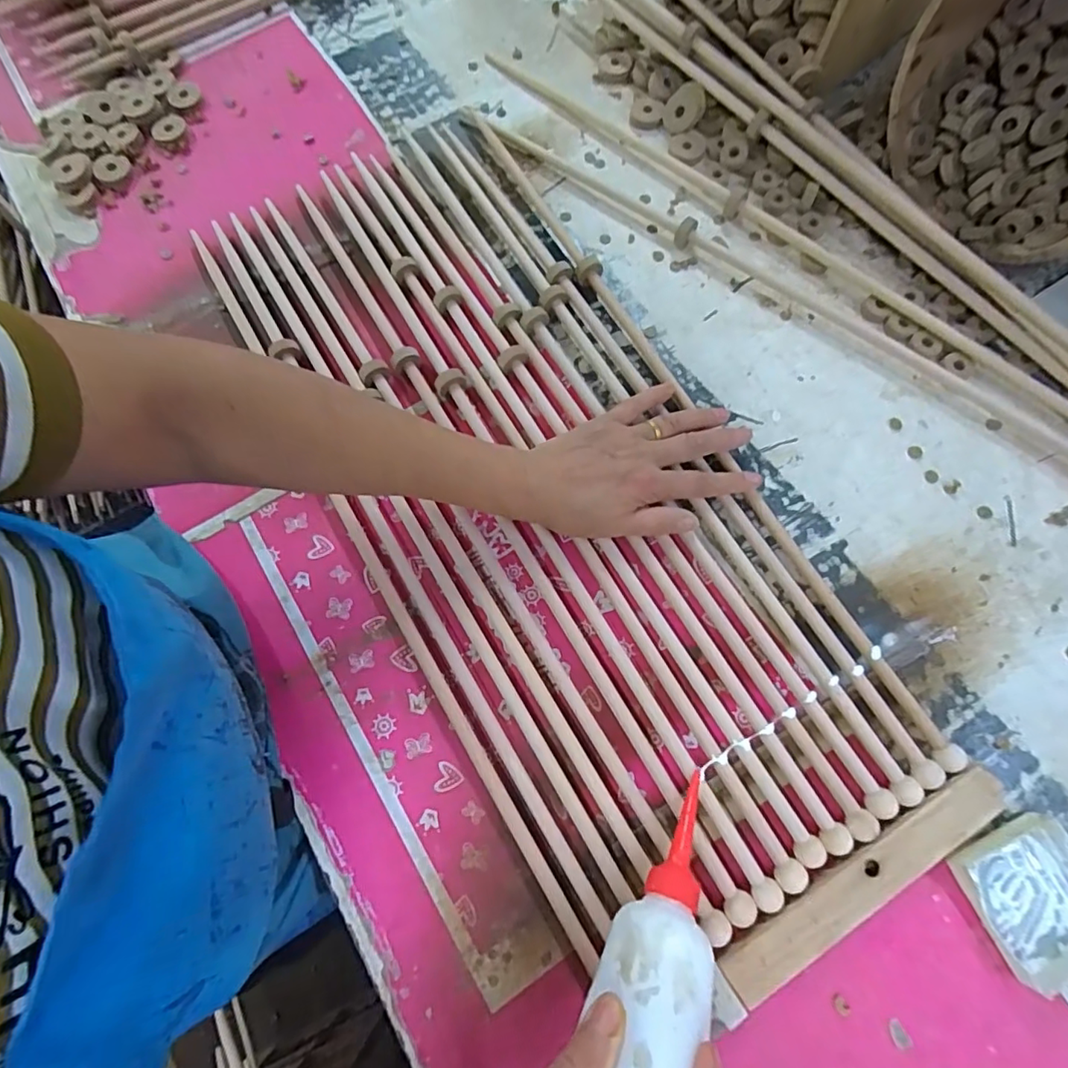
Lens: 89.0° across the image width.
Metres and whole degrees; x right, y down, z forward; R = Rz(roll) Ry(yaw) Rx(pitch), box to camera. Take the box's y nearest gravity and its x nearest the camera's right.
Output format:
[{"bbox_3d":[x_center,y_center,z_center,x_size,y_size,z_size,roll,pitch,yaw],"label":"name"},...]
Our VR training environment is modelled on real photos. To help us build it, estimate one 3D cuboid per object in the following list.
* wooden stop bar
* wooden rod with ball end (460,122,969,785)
[{"bbox_3d":[0.210,0.219,0.345,0.211,0.019,0.036,-29,74,-7],"label":"wooden stop bar"},{"bbox_3d":[0.112,-0.133,0.461,0.018,0.016,0.694,-28,73,-6],"label":"wooden rod with ball end"}]

